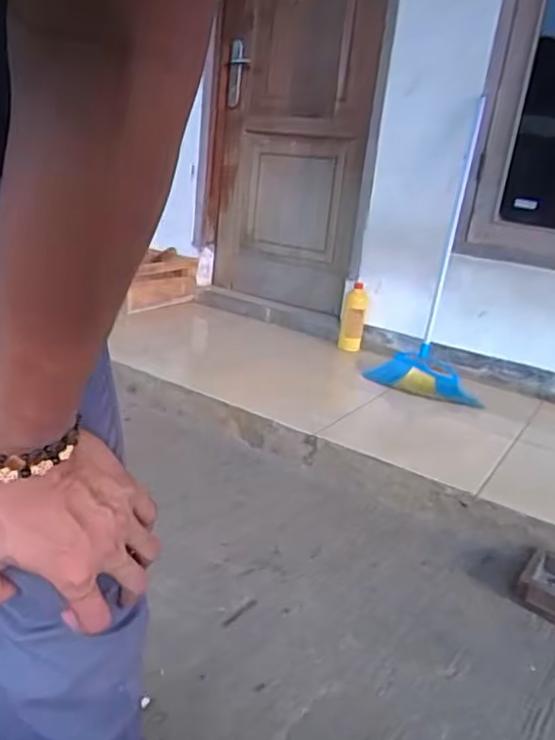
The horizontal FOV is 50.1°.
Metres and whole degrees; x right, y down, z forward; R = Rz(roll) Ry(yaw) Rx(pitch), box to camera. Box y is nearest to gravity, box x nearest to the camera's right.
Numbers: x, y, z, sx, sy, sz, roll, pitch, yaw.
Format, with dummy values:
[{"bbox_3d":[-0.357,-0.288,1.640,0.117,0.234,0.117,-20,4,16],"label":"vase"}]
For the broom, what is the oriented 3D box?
[{"bbox_3d":[0.532,-0.337,1.791,0.167,0.902,0.397,-6,23,-33],"label":"broom"}]

